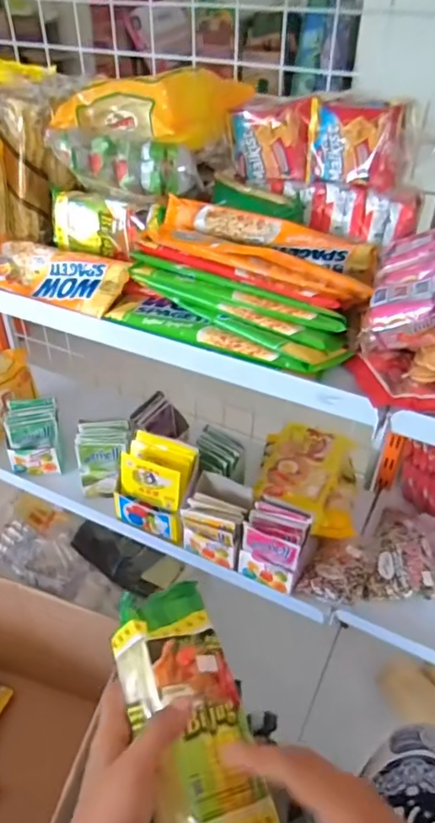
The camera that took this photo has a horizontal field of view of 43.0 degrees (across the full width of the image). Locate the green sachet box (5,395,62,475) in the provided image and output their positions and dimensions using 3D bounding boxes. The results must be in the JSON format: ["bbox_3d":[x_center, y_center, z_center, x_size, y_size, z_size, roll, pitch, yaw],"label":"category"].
[{"bbox_3d":[-0.307,0.042,0.935,0.083,0.108,0.074,-5,39,-7],"label":"green sachet box"}]

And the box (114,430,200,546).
[{"bbox_3d":[-0.090,0.113,0.835,0.110,0.120,0.087,15,41,16],"label":"box"}]

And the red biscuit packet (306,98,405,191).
[{"bbox_3d":[0.152,-0.301,0.627,0.113,0.085,0.043,20,37,36],"label":"red biscuit packet"}]

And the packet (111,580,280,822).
[{"bbox_3d":[-0.019,0.227,0.404,0.084,0.047,0.211,-11,50,-14],"label":"packet"}]

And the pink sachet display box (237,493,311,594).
[{"bbox_3d":[0.079,0.182,0.766,0.086,0.088,0.077,12,40,14],"label":"pink sachet display box"}]

